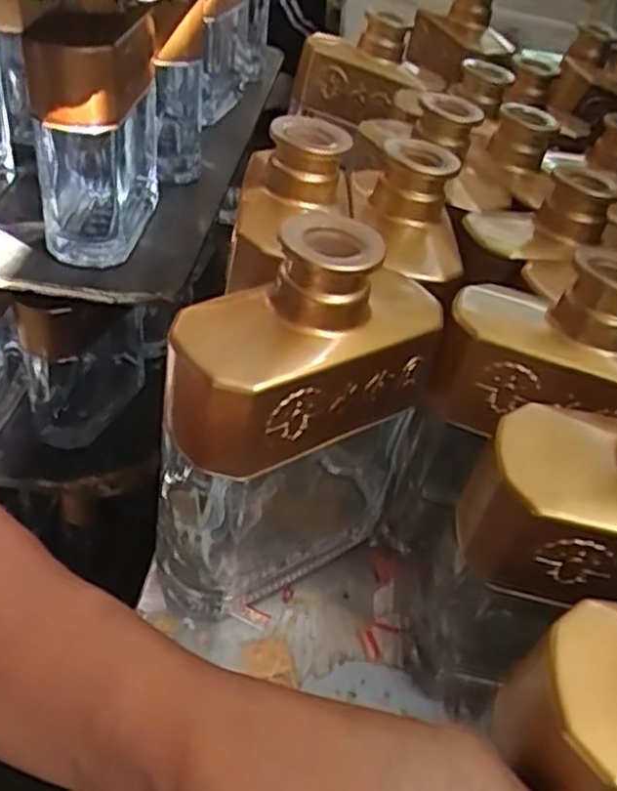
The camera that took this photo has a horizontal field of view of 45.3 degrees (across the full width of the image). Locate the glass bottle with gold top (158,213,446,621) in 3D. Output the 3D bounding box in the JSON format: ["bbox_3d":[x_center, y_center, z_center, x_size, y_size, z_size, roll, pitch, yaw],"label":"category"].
[{"bbox_3d":[0.000,0.010,0.316,0.060,0.170,0.130,35,47,29],"label":"glass bottle with gold top"}]

